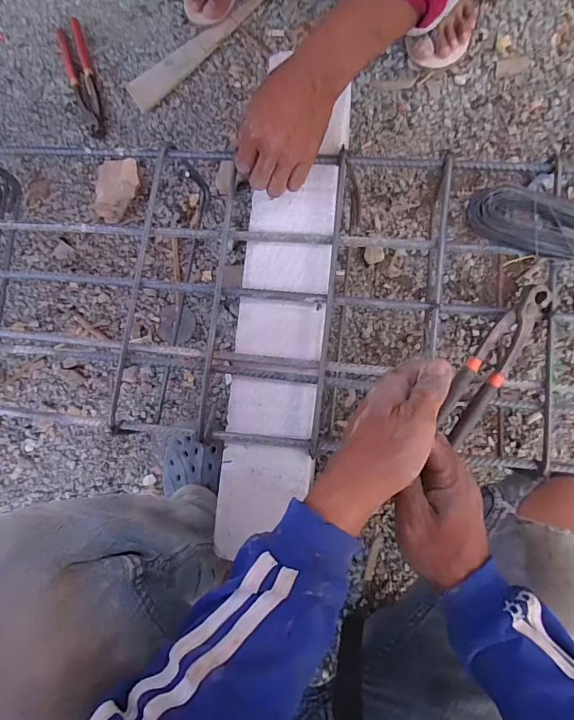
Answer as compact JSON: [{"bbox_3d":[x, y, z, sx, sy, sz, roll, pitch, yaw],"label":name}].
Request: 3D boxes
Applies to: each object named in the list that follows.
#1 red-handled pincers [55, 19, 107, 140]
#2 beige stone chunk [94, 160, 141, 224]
[{"bbox_3d":[-0.356,-0.487,0.763,0.048,0.013,0.220,-20,85,6],"label":"red-handled pincers"},{"bbox_3d":[-0.287,-0.283,0.738,0.071,0.024,0.099,2,87,7],"label":"beige stone chunk"}]

